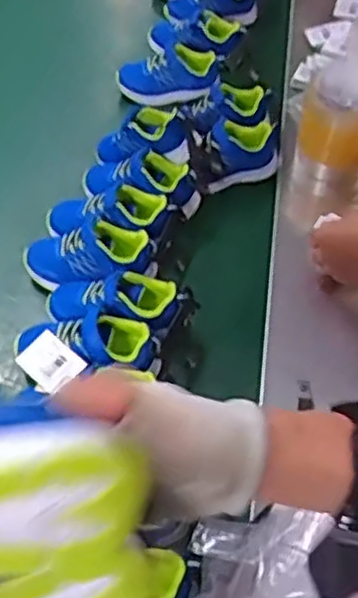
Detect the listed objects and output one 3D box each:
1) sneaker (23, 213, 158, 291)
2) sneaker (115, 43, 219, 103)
[{"bbox_3d":[-0.117,-0.047,0.933,0.171,0.092,0.097,-6,53,-6],"label":"sneaker"},{"bbox_3d":[-0.022,-0.377,1.200,0.168,0.067,0.101,-6,50,11],"label":"sneaker"}]

